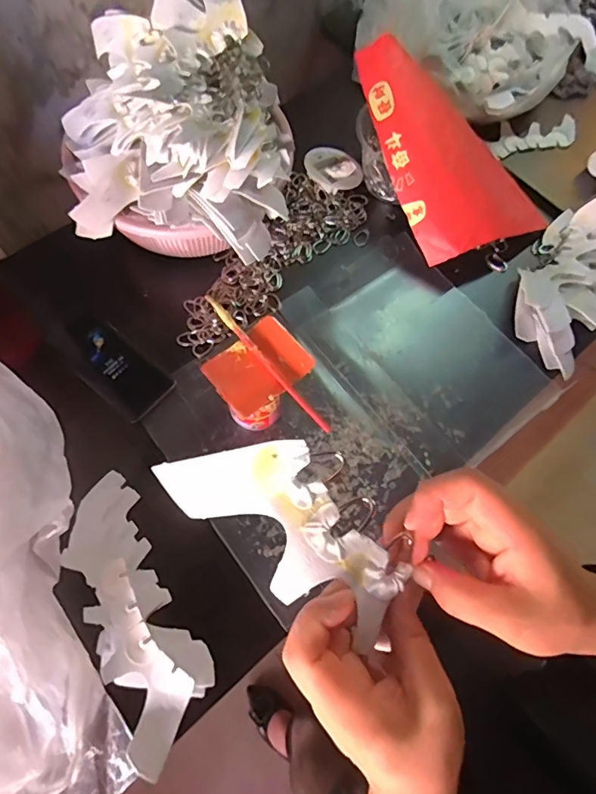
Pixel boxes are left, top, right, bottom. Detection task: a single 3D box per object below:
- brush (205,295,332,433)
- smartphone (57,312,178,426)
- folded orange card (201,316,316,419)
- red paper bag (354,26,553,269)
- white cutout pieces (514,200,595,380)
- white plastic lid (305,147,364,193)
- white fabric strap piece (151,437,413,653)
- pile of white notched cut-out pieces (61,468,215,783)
[{"bbox_3d":[-0.034,-0.038,0.526,0.010,0.010,0.203,-37,74,-16],"label":"brush"},{"bbox_3d":[-0.226,-0.040,0.596,0.150,0.009,0.070,40,72,13],"label":"smartphone"},{"bbox_3d":[-0.043,-0.034,0.524,0.099,0.014,0.079,-38,74,-16],"label":"folded orange card"},{"bbox_3d":[0.212,-0.344,0.661,0.209,0.053,0.295,-23,91,-21],"label":"red paper bag"},{"bbox_3d":[0.369,-0.151,0.645,0.138,0.054,0.237,36,71,11],"label":"white cutout pieces"},{"bbox_3d":[0.049,-0.337,0.716,0.076,0.024,0.081,1,68,-2],"label":"white plastic lid"},{"bbox_3d":[-0.007,0.065,0.270,0.143,0.029,0.065,32,70,16],"label":"white fabric strap piece"},{"bbox_3d":[-0.165,0.210,0.488,0.089,0.021,0.266,-26,71,-12],"label":"pile of white notched cut-out pieces"}]

